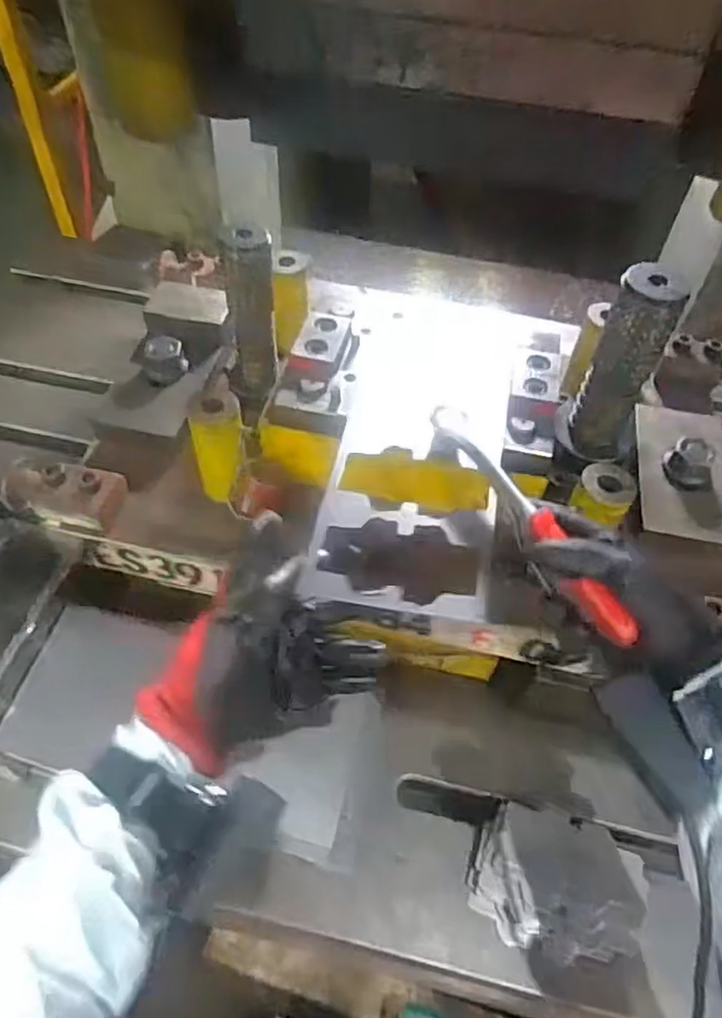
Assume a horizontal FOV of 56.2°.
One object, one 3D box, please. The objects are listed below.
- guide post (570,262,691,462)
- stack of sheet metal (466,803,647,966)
[{"bbox_3d":[0.198,-0.102,0.519,0.047,0.160,0.040,26,56,17],"label":"guide post"},{"bbox_3d":[0.148,0.282,0.513,0.124,0.032,0.091,13,53,7],"label":"stack of sheet metal"}]

